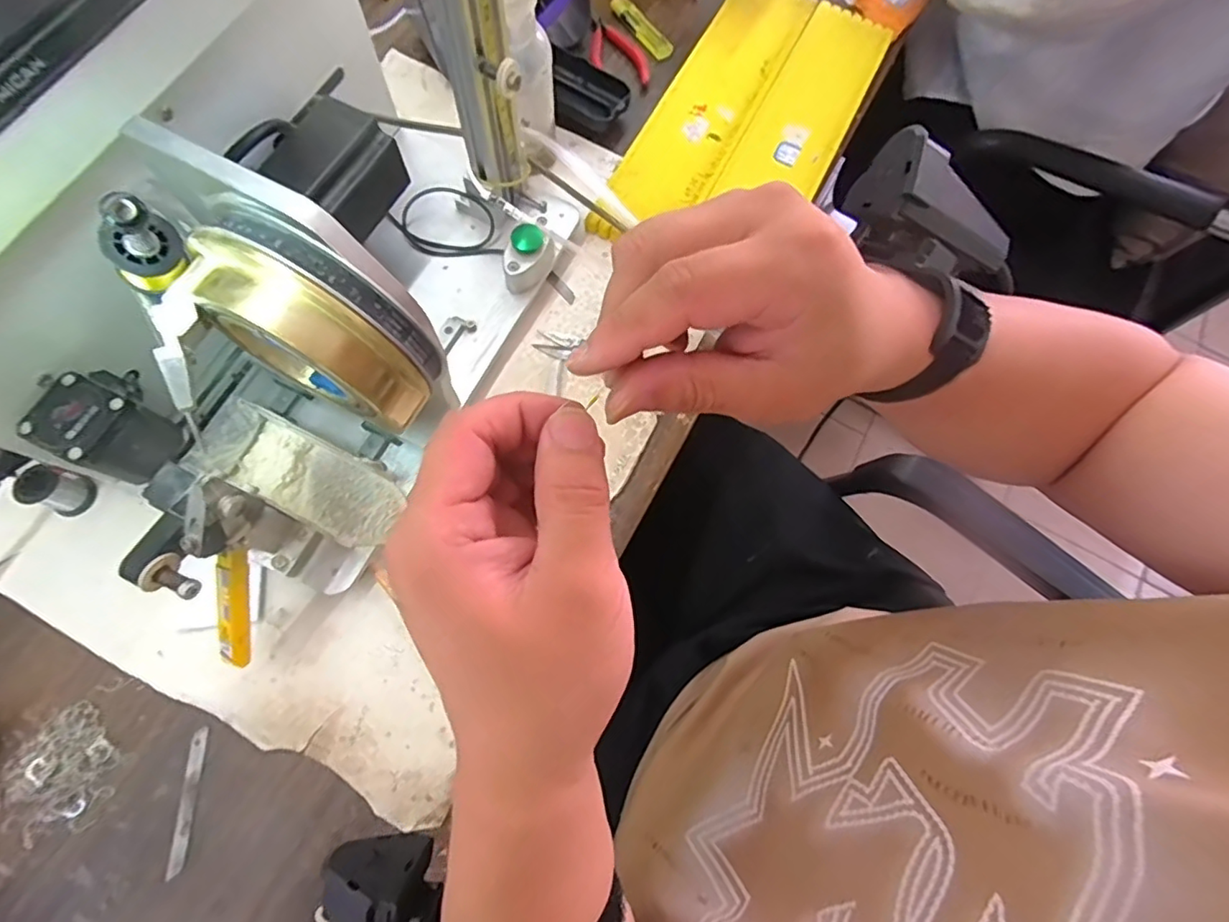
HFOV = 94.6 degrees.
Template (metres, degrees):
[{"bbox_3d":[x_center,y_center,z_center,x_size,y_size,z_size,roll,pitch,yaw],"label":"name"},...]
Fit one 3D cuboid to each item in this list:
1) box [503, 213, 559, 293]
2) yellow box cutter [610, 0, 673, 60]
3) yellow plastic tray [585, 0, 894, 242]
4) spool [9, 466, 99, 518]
[{"bbox_3d":[-0.064,-0.158,0.432,0.026,0.029,0.055,32,74,5],"label":"box"},{"bbox_3d":[0.026,-0.423,0.551,0.021,0.011,0.082,-35,80,-13],"label":"yellow box cutter"},{"bbox_3d":[0.125,-0.312,0.520,0.161,0.010,0.339,29,74,2],"label":"yellow plastic tray"},{"bbox_3d":[-0.374,0.020,0.378,0.029,0.032,0.025,-33,79,-13],"label":"spool"}]

